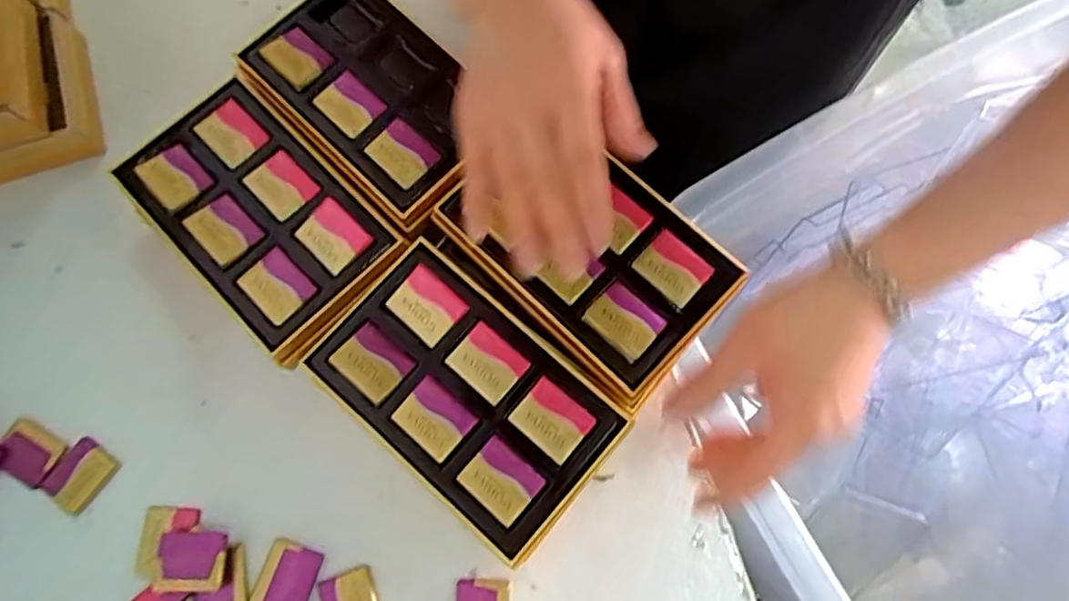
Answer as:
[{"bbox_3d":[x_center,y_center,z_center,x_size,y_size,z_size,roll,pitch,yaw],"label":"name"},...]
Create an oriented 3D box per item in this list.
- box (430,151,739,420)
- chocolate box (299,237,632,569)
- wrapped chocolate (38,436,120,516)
[{"bbox_3d":[0.025,-0.029,0.376,0.170,0.027,0.111,40,75,10],"label":"box"},{"bbox_3d":[-0.040,0.050,0.346,0.165,0.018,0.099,40,80,11],"label":"chocolate box"},{"bbox_3d":[-0.289,0.112,0.394,0.033,0.011,0.043,37,79,10],"label":"wrapped chocolate"}]

